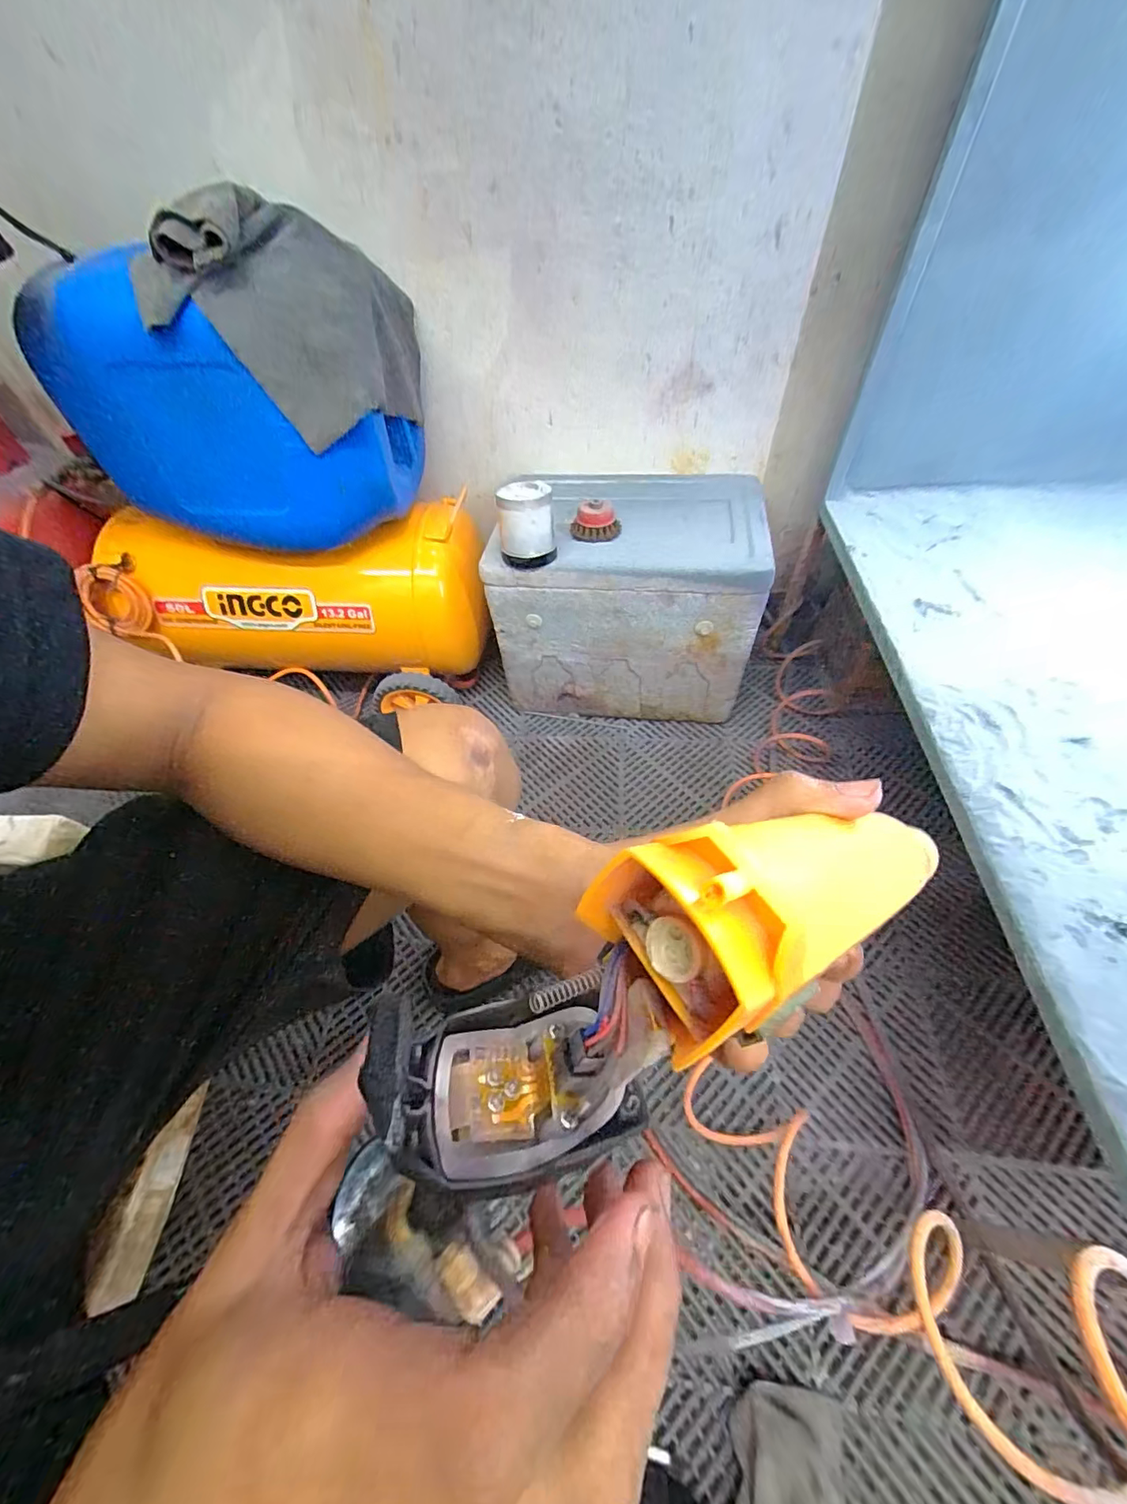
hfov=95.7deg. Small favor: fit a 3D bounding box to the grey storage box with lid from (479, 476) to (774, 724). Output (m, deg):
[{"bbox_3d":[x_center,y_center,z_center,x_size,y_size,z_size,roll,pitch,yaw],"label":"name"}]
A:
[{"bbox_3d":[0.103,-0.297,0.904,0.418,0.349,0.305,1,54,6],"label":"grey storage box with lid"}]

